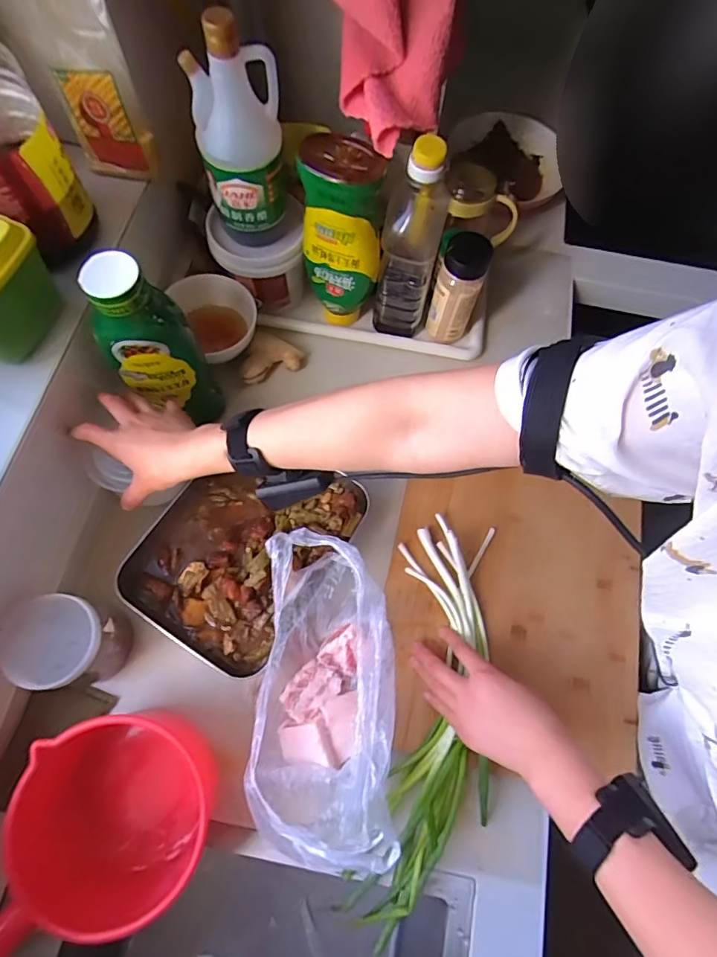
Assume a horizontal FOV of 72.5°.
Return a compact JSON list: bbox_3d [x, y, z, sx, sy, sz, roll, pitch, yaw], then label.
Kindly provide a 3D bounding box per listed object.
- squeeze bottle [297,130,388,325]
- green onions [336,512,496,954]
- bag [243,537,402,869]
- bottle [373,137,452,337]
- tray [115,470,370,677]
[{"bbox_3d":[-0.024,-0.286,0.613,0.084,0.235,0.076,-13,70,-8],"label":"squeeze bottle"},{"bbox_3d":[0.088,0.236,0.512,0.121,0.054,0.393,11,68,2],"label":"green onions"},{"bbox_3d":[-0.034,0.203,0.484,0.122,0.114,0.270,0,68,-3],"label":"bag"},{"bbox_3d":[0.065,-0.291,0.612,0.069,0.243,0.075,11,68,2],"label":"bottle"},{"bbox_3d":[-0.133,0.071,0.573,0.195,0.050,0.250,32,70,10],"label":"tray"}]

